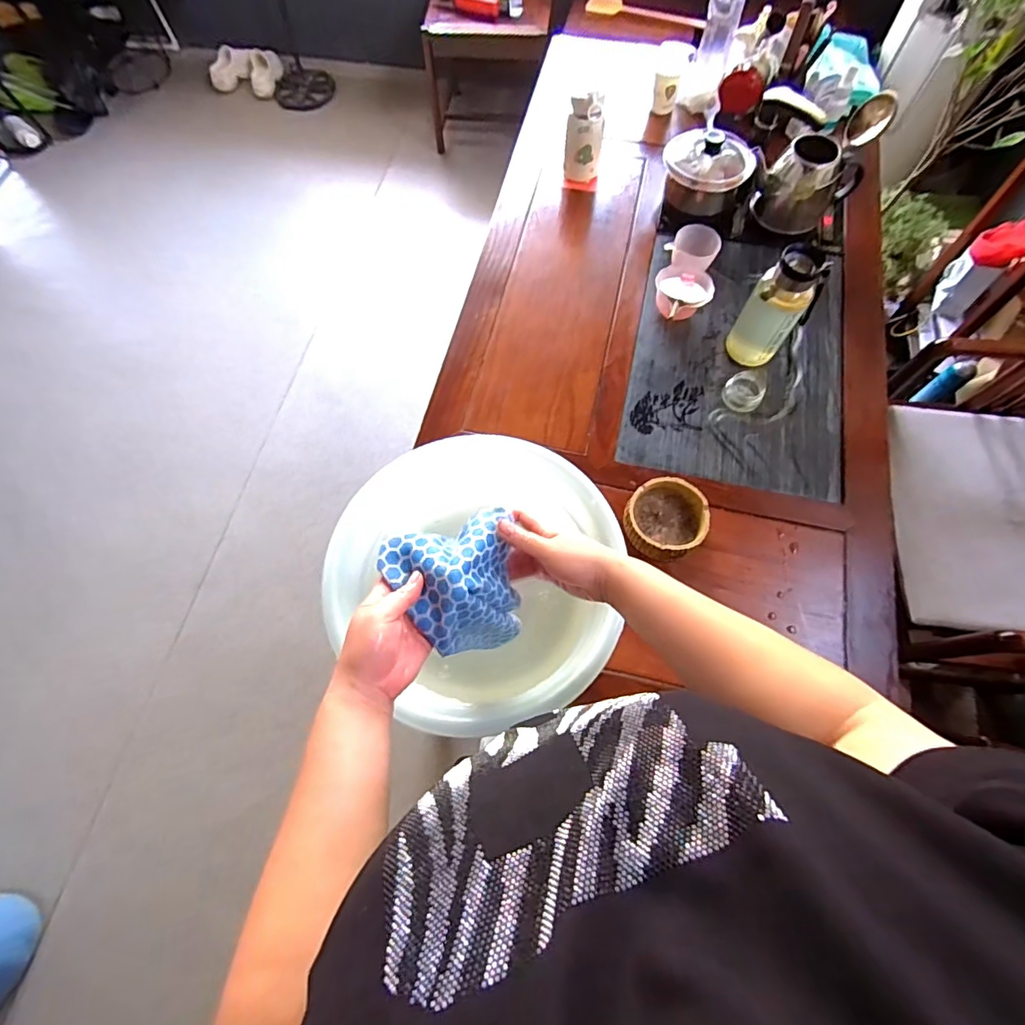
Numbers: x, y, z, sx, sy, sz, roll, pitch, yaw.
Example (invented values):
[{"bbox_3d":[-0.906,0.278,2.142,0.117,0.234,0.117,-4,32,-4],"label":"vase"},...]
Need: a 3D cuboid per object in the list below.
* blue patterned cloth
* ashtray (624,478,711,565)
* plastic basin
[{"bbox_3d":[-0.055,0.083,0.538,0.122,0.155,0.124,-23,73,-9],"label":"blue patterned cloth"},{"bbox_3d":[0.233,0.012,0.769,0.116,0.058,0.124,0,69,1],"label":"ashtray"},{"bbox_3d":[-0.042,0.091,0.699,0.352,0.197,0.371,0,69,1],"label":"plastic basin"}]

